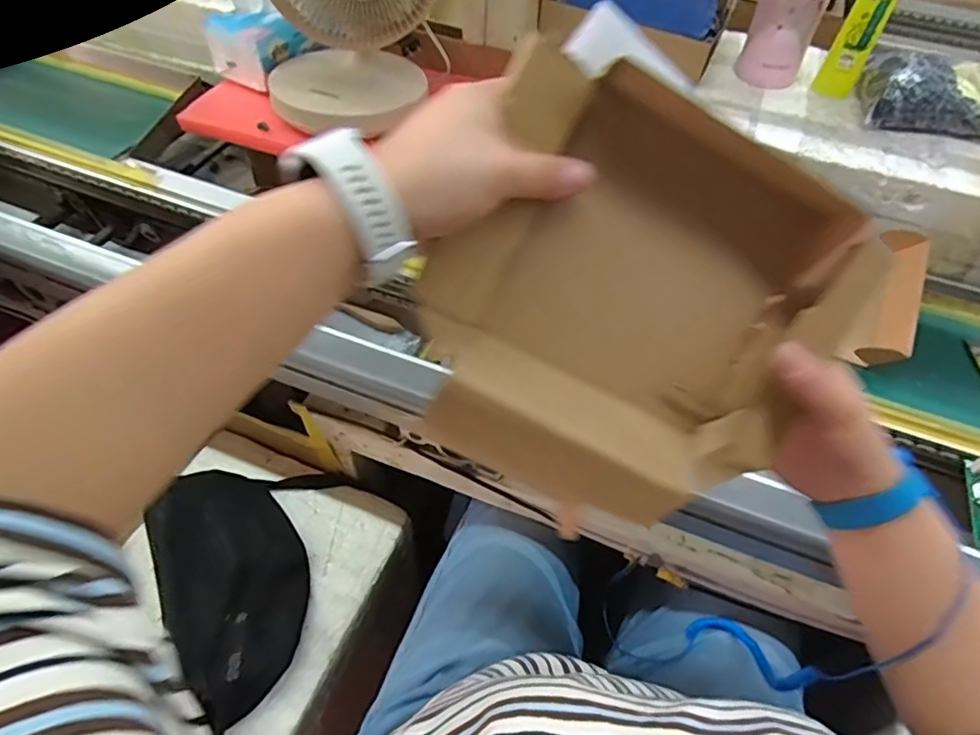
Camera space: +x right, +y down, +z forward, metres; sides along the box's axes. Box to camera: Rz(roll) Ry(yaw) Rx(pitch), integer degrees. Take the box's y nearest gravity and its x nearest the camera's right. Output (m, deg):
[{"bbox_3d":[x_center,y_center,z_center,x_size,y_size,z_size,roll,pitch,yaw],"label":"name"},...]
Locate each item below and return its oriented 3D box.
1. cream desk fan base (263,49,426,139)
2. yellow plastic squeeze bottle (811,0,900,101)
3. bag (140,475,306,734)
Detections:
[{"bbox_3d":[-0.178,-0.350,0.739,0.171,0.032,0.173,1,53,-2],"label":"cream desk fan base"},{"bbox_3d":[0.459,-0.429,0.704,0.045,0.212,0.031,31,58,19],"label":"yellow plastic squeeze bottle"},{"bbox_3d":[-0.275,0.213,0.621,0.146,0.067,0.260,-31,60,-23],"label":"bag"}]

